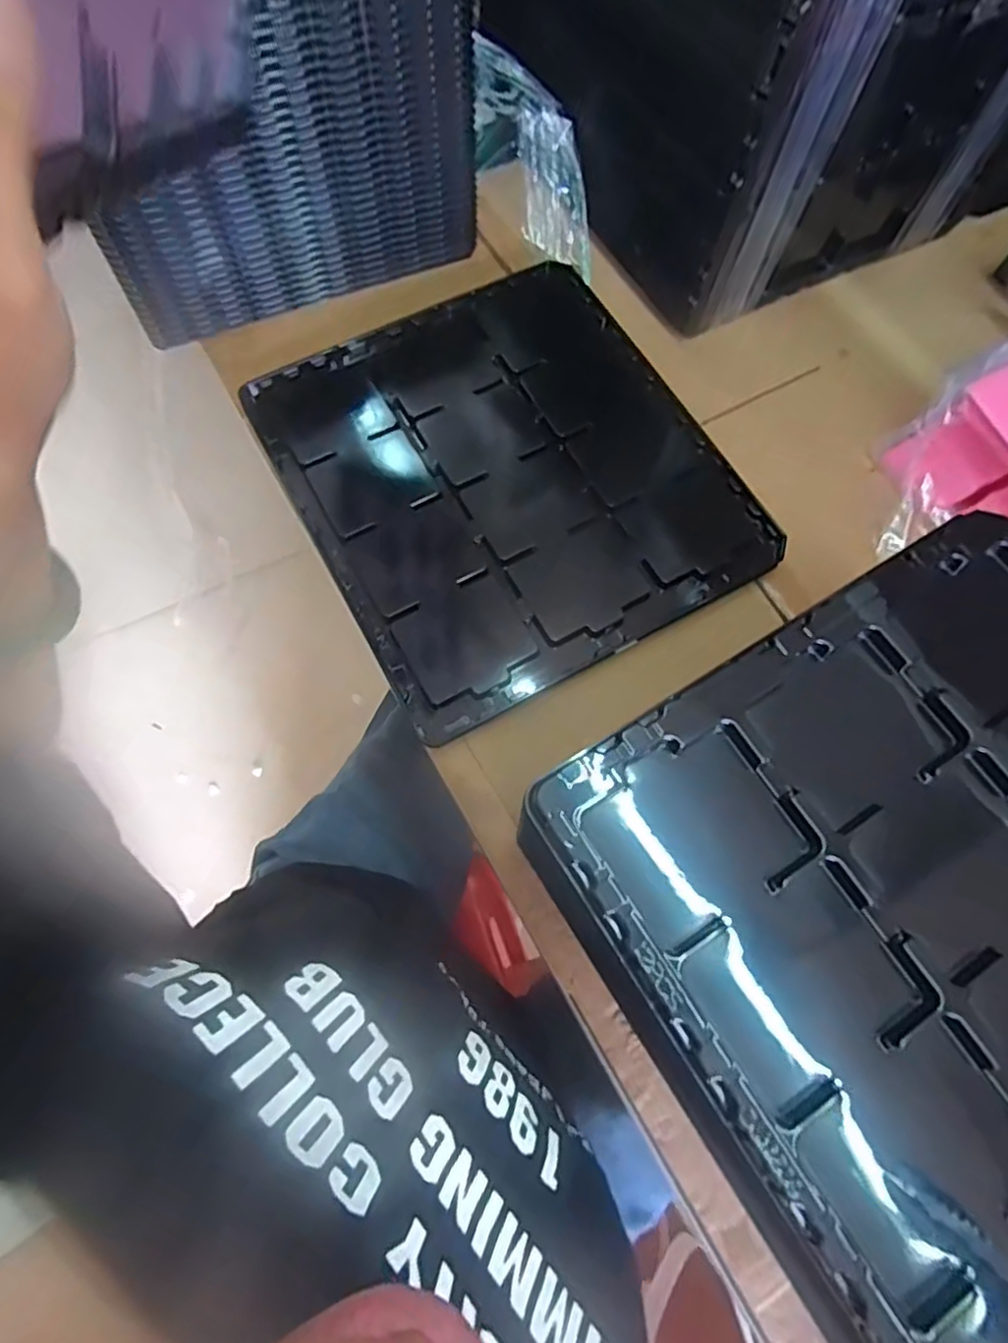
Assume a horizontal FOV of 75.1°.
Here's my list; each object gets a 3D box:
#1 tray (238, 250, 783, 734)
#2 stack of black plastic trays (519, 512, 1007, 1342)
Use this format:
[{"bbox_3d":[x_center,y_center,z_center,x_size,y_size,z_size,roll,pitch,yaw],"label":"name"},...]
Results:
[{"bbox_3d":[0.000,-0.175,0.576,0.341,0.033,0.378,-27,72,-13],"label":"tray"},{"bbox_3d":[0.246,0.132,0.329,0.345,0.045,0.366,-31,73,-14],"label":"stack of black plastic trays"}]

